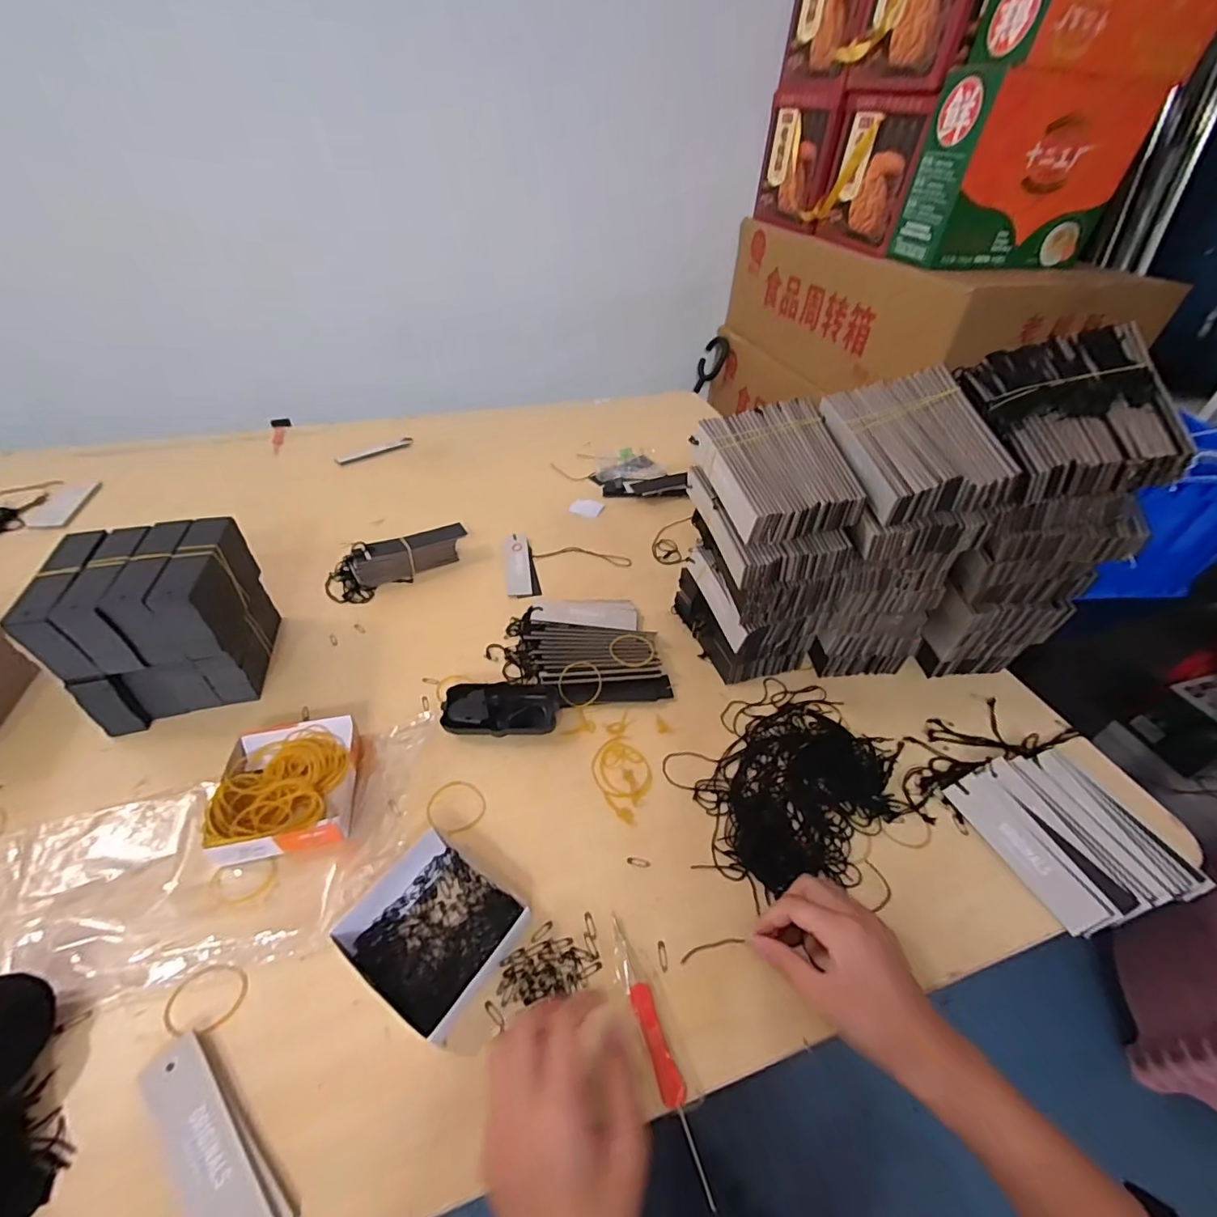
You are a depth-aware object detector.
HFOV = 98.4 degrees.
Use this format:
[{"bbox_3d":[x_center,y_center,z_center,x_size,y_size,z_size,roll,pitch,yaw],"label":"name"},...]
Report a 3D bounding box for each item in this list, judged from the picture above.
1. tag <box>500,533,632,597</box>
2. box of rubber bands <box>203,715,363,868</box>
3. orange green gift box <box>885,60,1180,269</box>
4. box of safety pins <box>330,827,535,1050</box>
[{"bbox_3d":[-0.057,-0.068,0.727,0.169,0.006,0.125,-7,45,-9],"label":"tag"},{"bbox_3d":[-0.280,0.156,0.462,0.107,0.033,0.123,-8,45,-10],"label":"box of rubber bands"},{"bbox_3d":[0.768,-0.806,0.975,0.414,0.264,0.143,-15,46,-18],"label":"orange green gift box"},{"bbox_3d":[-0.130,0.235,0.391,0.111,0.026,0.097,27,49,24],"label":"box of safety pins"}]

